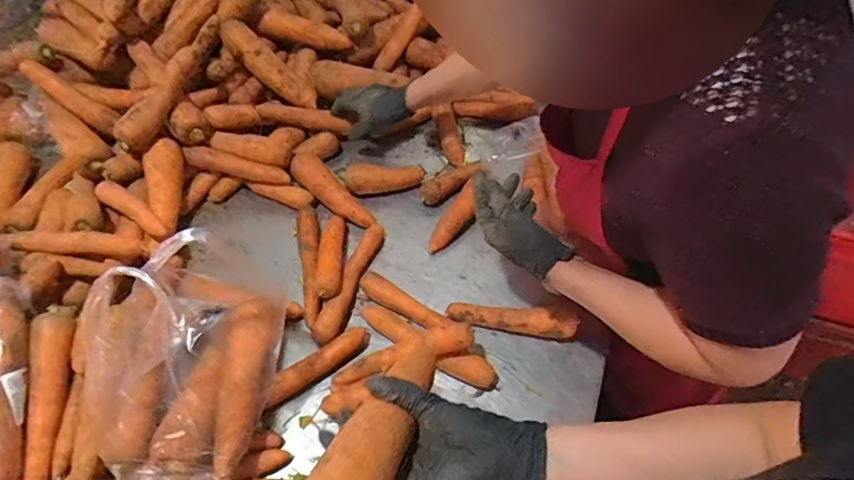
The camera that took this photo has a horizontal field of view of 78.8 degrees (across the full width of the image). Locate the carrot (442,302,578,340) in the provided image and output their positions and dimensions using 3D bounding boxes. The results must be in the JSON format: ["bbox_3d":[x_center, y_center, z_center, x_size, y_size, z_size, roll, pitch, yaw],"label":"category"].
[{"bbox_3d":[0.117,0.109,0.720,0.173,0.049,0.032,10,54,5],"label":"carrot"}]

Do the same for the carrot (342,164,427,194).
[{"bbox_3d":[-0.071,-0.104,0.879,0.133,0.035,0.049,-1,54,-3],"label":"carrot"}]

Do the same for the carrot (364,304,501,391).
[{"bbox_3d":[-0.001,0.138,0.699,0.206,0.029,0.037,27,57,16],"label":"carrot"}]

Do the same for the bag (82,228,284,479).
[{"bbox_3d":[-0.269,0.115,0.571,0.168,0.215,0.250,1,53,1],"label":"bag"}]

